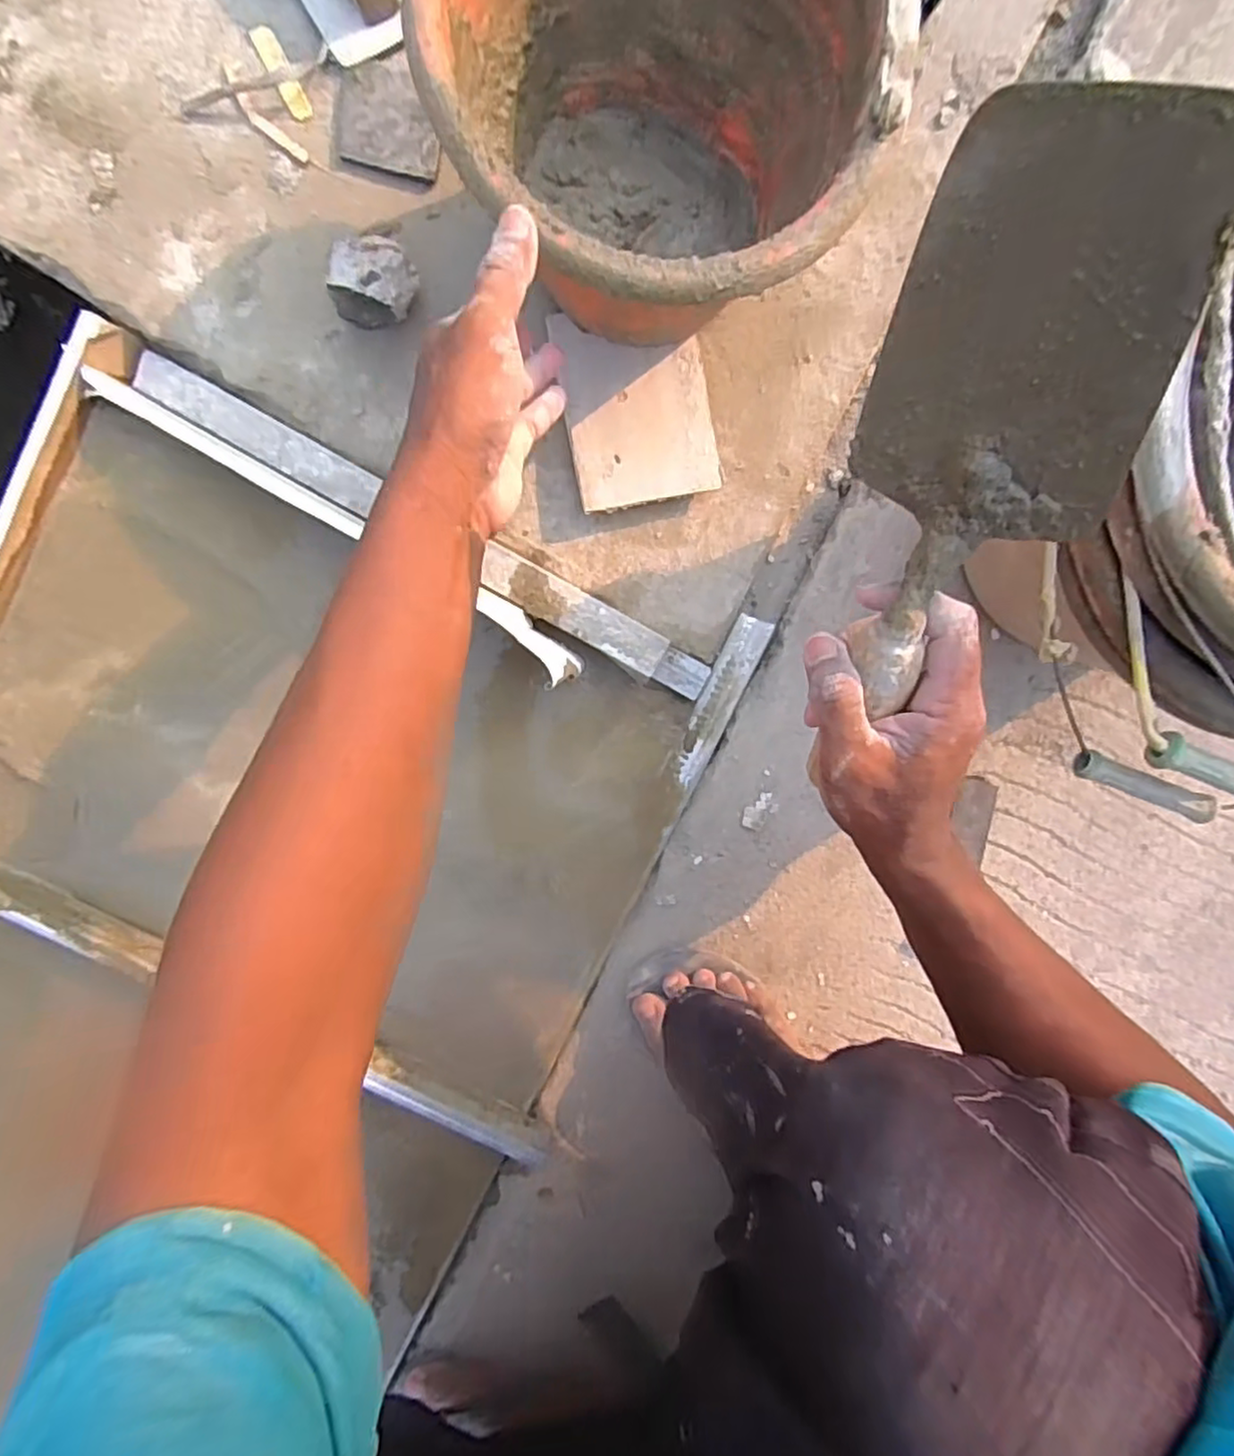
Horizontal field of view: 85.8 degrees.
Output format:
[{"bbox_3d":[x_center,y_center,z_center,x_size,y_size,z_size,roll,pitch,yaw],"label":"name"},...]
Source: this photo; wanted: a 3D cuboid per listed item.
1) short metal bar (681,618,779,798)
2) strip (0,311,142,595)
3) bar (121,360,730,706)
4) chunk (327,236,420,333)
[{"bbox_3d":[0.079,-0.021,0.519,0.029,0.007,0.139,24,94,0],"label":"short metal bar"},{"bbox_3d":[-0.425,-0.148,0.472,0.022,0.019,0.303,28,94,-1],"label":"strip"},{"bbox_3d":[-0.141,-0.145,0.475,0.468,0.037,0.031,30,94,-1],"label":"bar"},{"bbox_3d":[-0.160,-0.299,0.442,0.046,0.062,0.054,-2,94,2],"label":"chunk"}]

